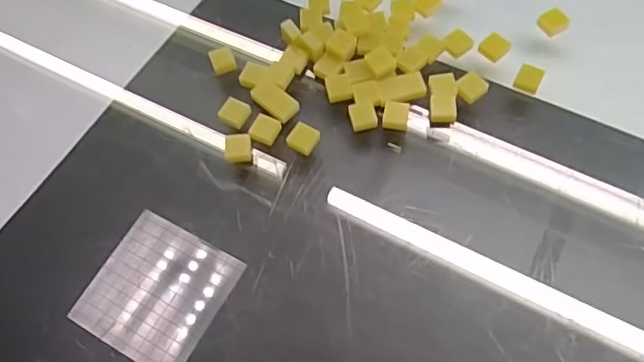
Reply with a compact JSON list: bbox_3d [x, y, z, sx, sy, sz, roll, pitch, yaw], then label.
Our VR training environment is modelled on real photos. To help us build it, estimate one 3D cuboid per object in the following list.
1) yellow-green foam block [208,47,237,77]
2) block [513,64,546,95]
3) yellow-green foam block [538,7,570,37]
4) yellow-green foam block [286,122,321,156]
[{"bbox_3d":[-0.045,-0.055,0.253,0.010,0.009,0.010,-20,63,-6],"label":"yellow-green foam block"},{"bbox_3d":[0.088,-0.043,0.236,0.010,0.005,0.011,24,67,15],"label":"block"},{"bbox_3d":[0.104,-0.071,0.250,0.011,0.005,0.011,-34,66,-13],"label":"yellow-green foam block"},{"bbox_3d":[-0.008,-0.017,0.229,0.011,0.005,0.012,27,68,17],"label":"yellow-green foam block"}]

